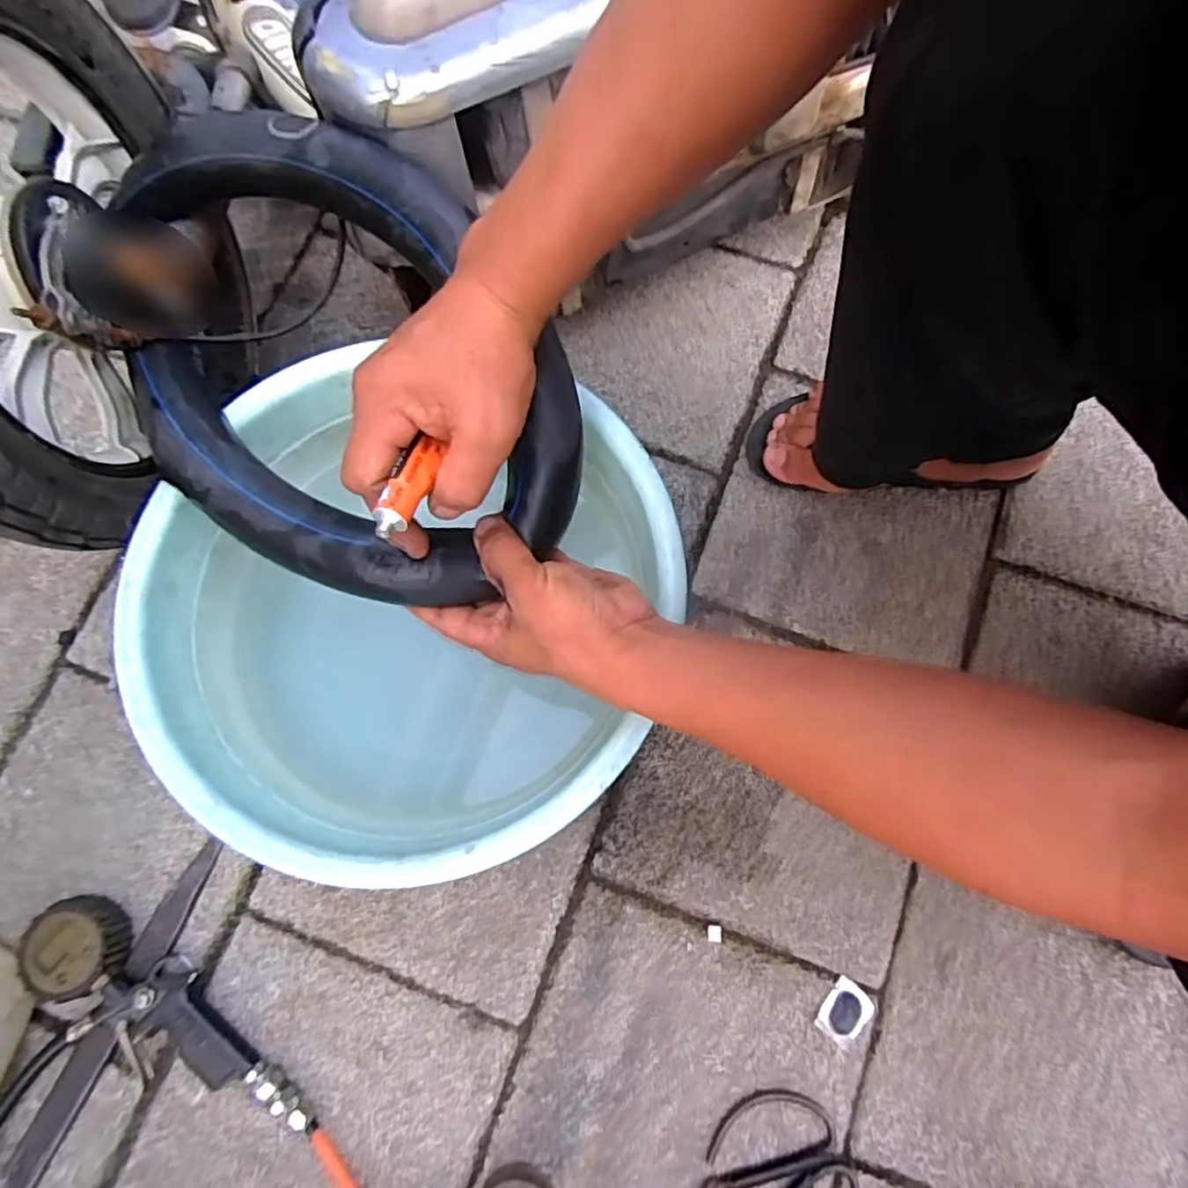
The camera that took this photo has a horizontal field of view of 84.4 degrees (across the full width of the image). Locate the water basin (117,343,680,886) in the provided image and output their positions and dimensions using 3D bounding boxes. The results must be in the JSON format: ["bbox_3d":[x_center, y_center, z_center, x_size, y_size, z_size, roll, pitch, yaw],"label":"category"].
[{"bbox_3d":[-0.132,0.020,0.499,0.355,0.178,0.343,0,74,1],"label":"water basin"}]

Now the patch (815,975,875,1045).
[{"bbox_3d":[0.196,0.325,0.510,0.035,0.004,0.042,33,67,14],"label":"patch"}]

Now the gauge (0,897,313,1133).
[{"bbox_3d":[-0.391,0.352,0.473,0.295,0.060,0.221,-25,75,-6],"label":"gauge"}]

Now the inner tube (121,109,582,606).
[{"bbox_3d":[-0.164,-0.153,0.434,0.318,0.050,0.306,3,91,8],"label":"inner tube"}]

